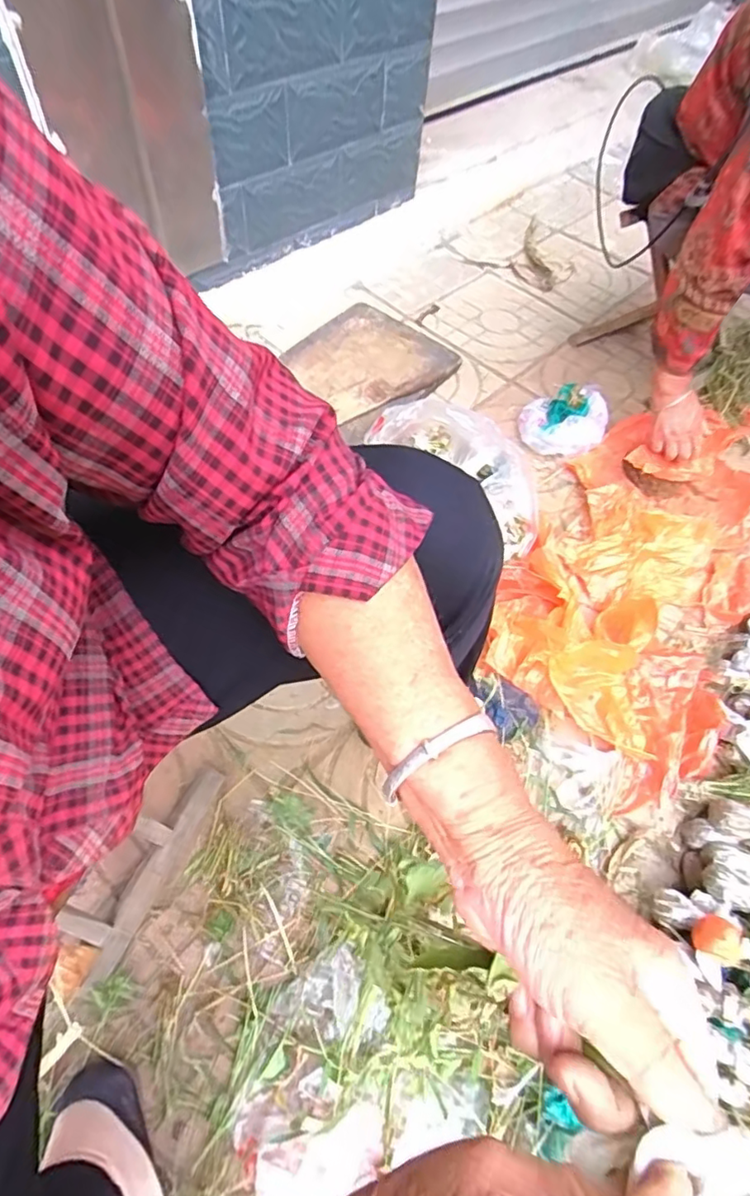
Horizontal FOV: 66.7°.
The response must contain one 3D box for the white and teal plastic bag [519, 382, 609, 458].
[{"bbox_3d":[0.346,-0.322,1.036,0.150,0.098,0.110,6,60,1],"label":"white and teal plastic bag"}]

